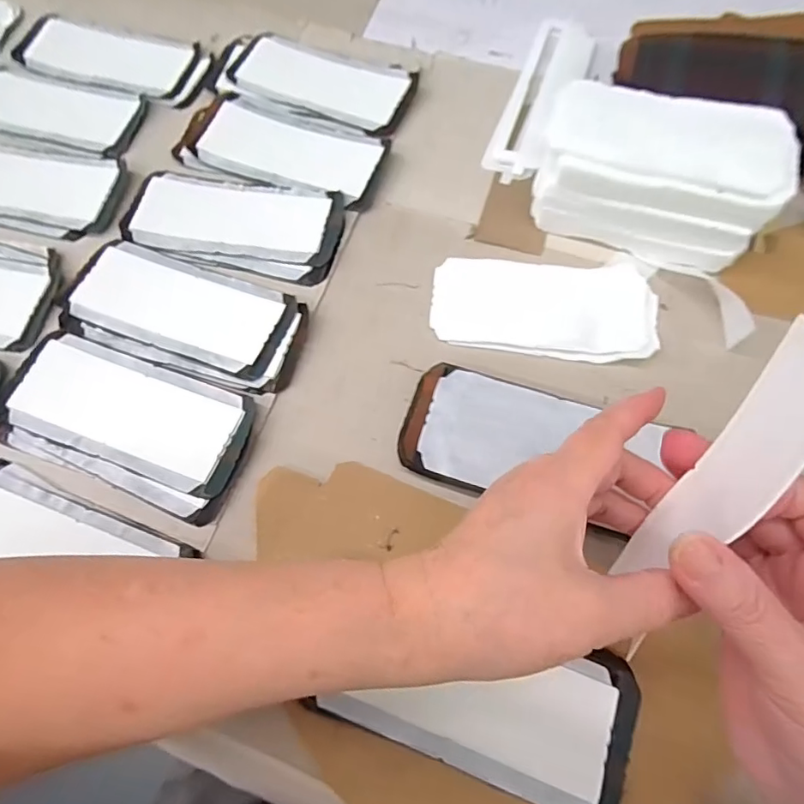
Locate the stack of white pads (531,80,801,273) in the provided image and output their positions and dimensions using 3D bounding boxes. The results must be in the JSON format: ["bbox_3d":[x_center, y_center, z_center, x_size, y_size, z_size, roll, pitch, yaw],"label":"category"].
[{"bbox_3d":[0.176,-0.158,0.363,0.156,0.068,0.083,19,69,11],"label":"stack of white pads"}]

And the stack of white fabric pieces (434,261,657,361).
[{"bbox_3d":[0.099,-0.068,0.364,0.152,0.005,0.077,6,67,6],"label":"stack of white fabric pieces"}]

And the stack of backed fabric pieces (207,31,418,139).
[{"bbox_3d":[-0.082,-0.283,0.458,0.183,0.011,0.086,23,70,12],"label":"stack of backed fabric pieces"}]

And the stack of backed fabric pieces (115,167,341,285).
[{"bbox_3d":[-0.131,-0.140,0.400,0.168,0.007,0.080,13,68,8],"label":"stack of backed fabric pieces"}]

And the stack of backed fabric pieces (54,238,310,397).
[{"bbox_3d":[-0.154,-0.063,0.370,0.176,0.006,0.083,19,69,11],"label":"stack of backed fabric pieces"}]

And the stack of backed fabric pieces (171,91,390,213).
[{"bbox_3d":[-0.100,-0.210,0.427,0.173,0.012,0.081,22,69,12],"label":"stack of backed fabric pieces"}]

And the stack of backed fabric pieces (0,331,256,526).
[{"bbox_3d":[-0.181,0.011,0.338,0.163,0.009,0.081,19,69,11],"label":"stack of backed fabric pieces"}]

